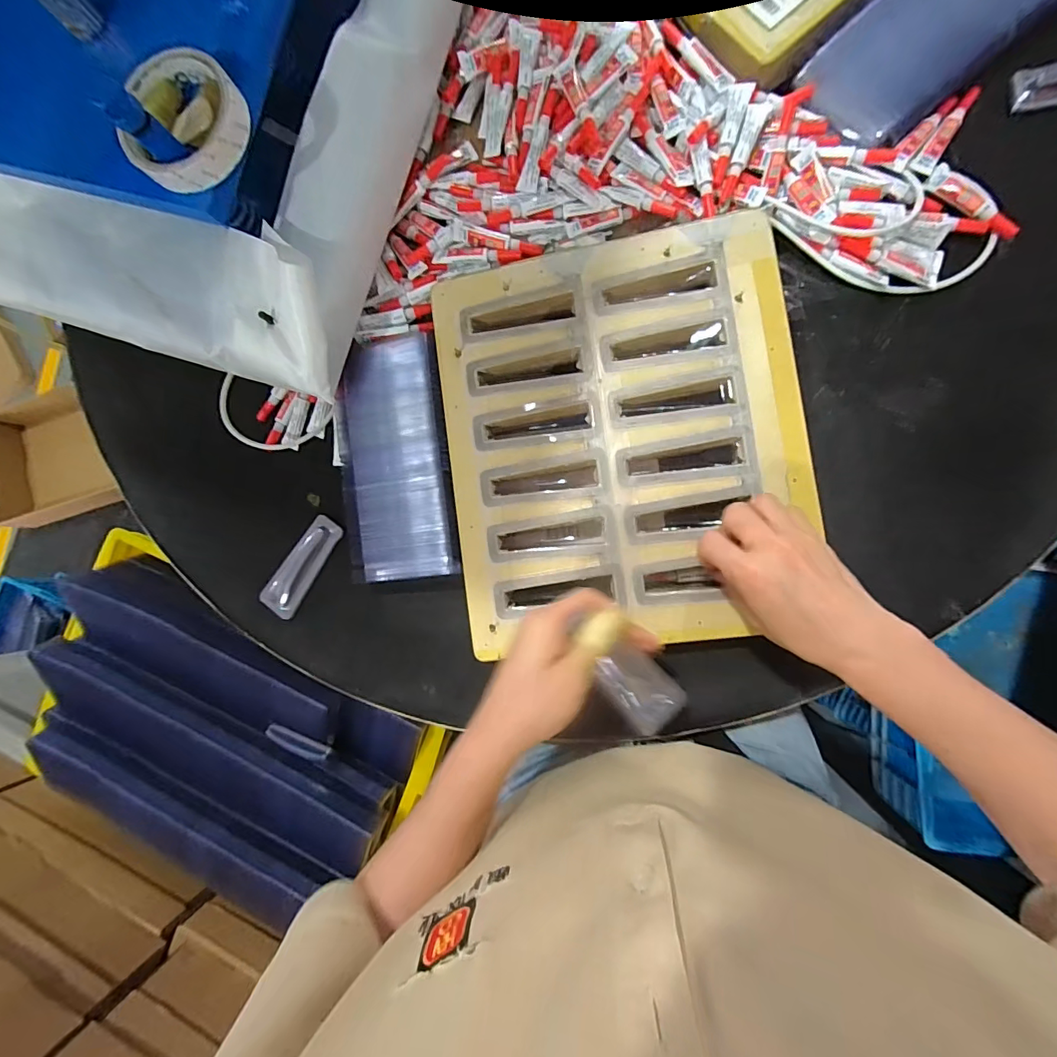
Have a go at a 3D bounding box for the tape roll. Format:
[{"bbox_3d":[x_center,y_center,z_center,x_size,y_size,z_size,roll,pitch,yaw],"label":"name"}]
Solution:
[{"bbox_3d":[-0.243,-0.290,0.329,0.088,0.024,0.088,0,88,9],"label":"tape roll"}]

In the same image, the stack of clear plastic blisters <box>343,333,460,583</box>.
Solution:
[{"bbox_3d":[-0.127,-0.066,0.441,0.103,0.032,0.227,-8,87,8],"label":"stack of clear plastic blisters"}]

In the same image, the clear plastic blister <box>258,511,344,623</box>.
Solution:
[{"bbox_3d":[-0.230,0.040,0.470,0.035,0.015,0.108,35,93,8],"label":"clear plastic blister"}]

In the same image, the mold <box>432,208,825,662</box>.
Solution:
[{"bbox_3d":[0.075,-0.078,0.400,0.289,0.034,0.337,-7,87,5],"label":"mold"}]

